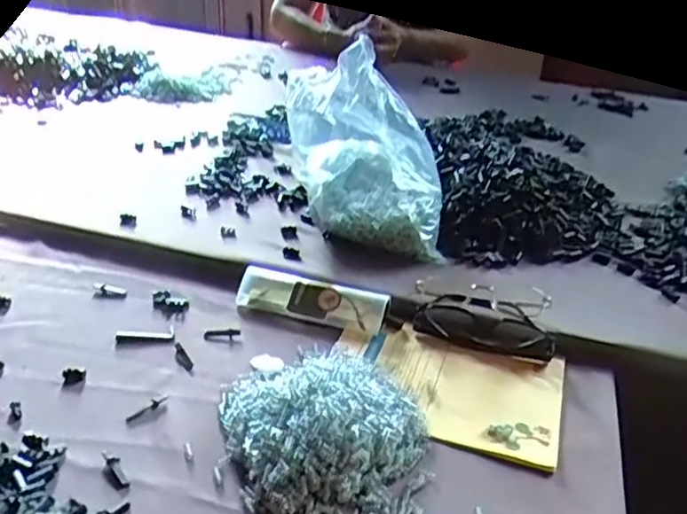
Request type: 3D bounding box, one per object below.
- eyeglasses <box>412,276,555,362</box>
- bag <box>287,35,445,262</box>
[{"bbox_3d":[0.130,0.056,0.627,0.143,0.032,0.070,10,33,12],"label":"eyeglasses"},{"bbox_3d":[0.024,-0.124,0.742,0.171,0.196,0.194,2,32,-1],"label":"bag"}]

